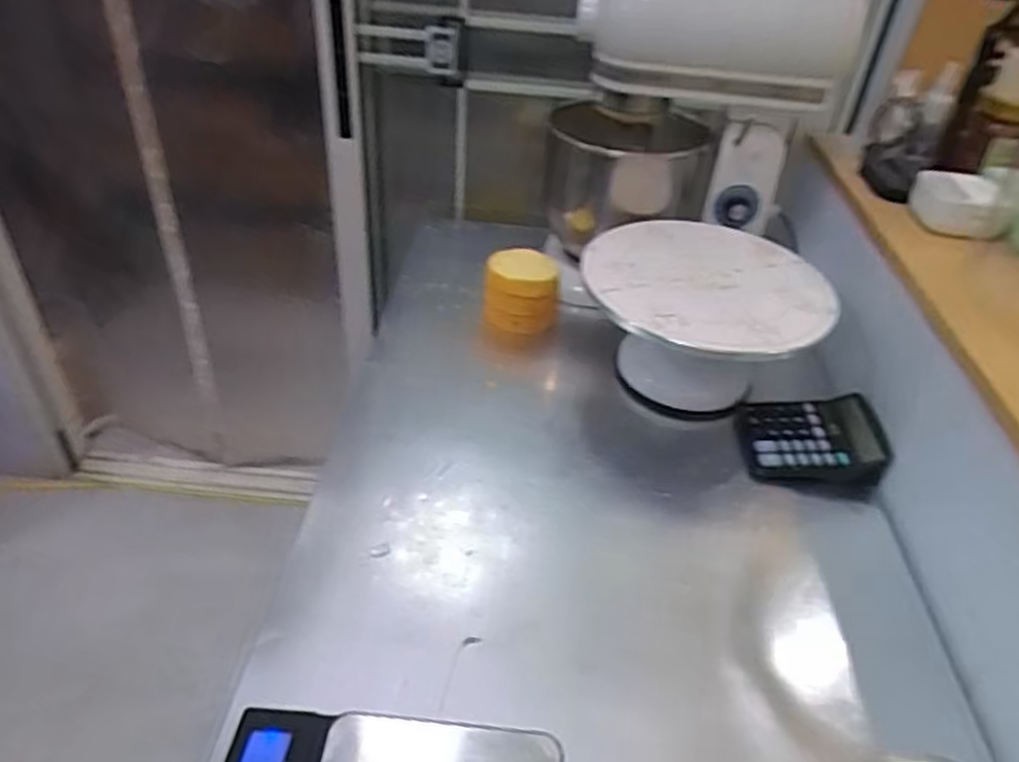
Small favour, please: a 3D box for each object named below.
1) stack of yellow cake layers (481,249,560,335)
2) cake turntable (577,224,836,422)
[{"bbox_3d":[0.014,-0.120,0.983,0.099,0.087,0.103,5,37,-1],"label":"stack of yellow cake layers"},{"bbox_3d":[0.229,-0.061,0.868,0.270,0.156,0.275,4,37,-3],"label":"cake turntable"}]

